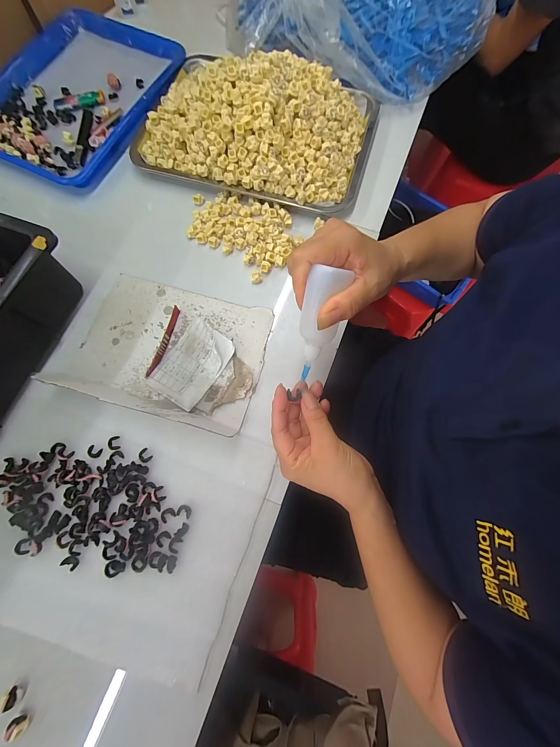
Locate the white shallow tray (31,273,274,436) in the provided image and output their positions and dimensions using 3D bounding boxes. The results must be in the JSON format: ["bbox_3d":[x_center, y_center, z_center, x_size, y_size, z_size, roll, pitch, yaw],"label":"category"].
[{"bbox_3d":[-0.145,-0.040,0.347,0.247,0.050,0.171,15,75,3],"label":"white shallow tray"}]

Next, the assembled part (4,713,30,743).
[{"bbox_3d":[-0.247,0.332,0.261,0.012,0.017,0.016,-43,80,-9],"label":"assembled part"}]

